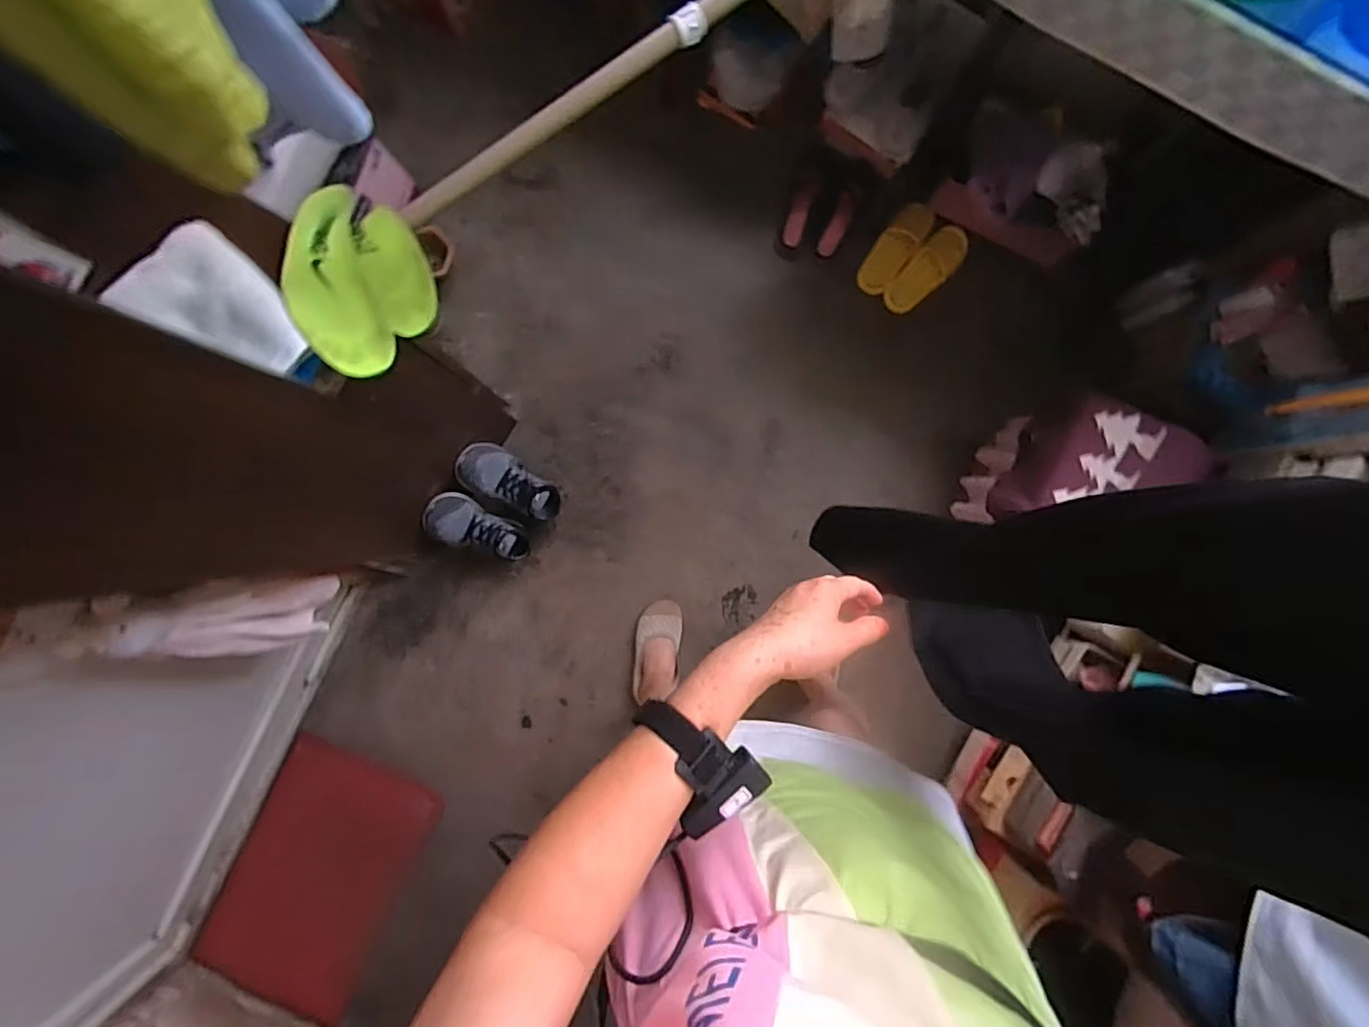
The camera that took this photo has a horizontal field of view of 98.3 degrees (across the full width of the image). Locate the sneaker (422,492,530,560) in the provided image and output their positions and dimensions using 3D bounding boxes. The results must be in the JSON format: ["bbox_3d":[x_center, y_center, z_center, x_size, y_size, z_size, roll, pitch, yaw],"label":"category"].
[{"bbox_3d":[-0.404,0.036,1.189,0.240,0.067,0.097,31,86,-42],"label":"sneaker"}]

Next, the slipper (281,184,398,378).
[{"bbox_3d":[-0.392,-0.263,0.661,0.091,0.056,0.227,-21,89,-3],"label":"slipper"}]

